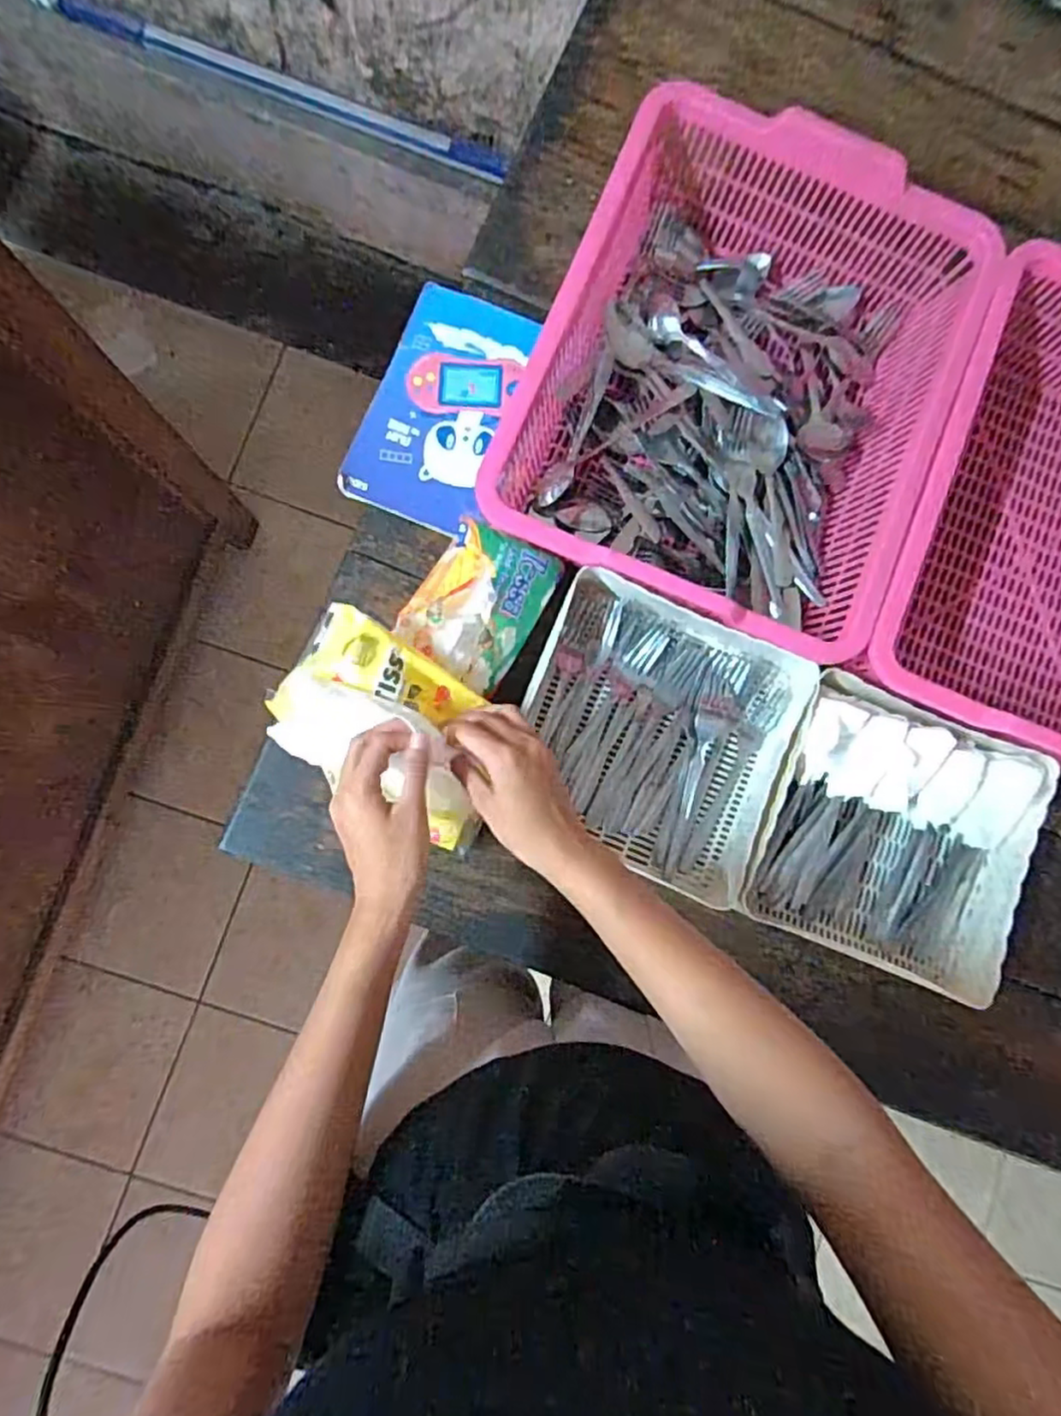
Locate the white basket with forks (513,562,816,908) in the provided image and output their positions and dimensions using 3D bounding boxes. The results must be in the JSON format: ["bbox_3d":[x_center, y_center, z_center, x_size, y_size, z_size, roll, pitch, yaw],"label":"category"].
[{"bbox_3d":[0.104,0.020,0.569,0.216,0.054,0.218,23,83,-2],"label":"white basket with forks"}]

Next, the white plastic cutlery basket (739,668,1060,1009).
[{"bbox_3d":[0.300,0.104,0.566,0.216,0.052,0.210,23,83,-2],"label":"white plastic cutlery basket"}]

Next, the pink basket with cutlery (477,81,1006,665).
[{"bbox_3d":[0.166,-0.258,0.566,0.309,0.104,0.389,23,83,-2],"label":"pink basket with cutlery"}]

